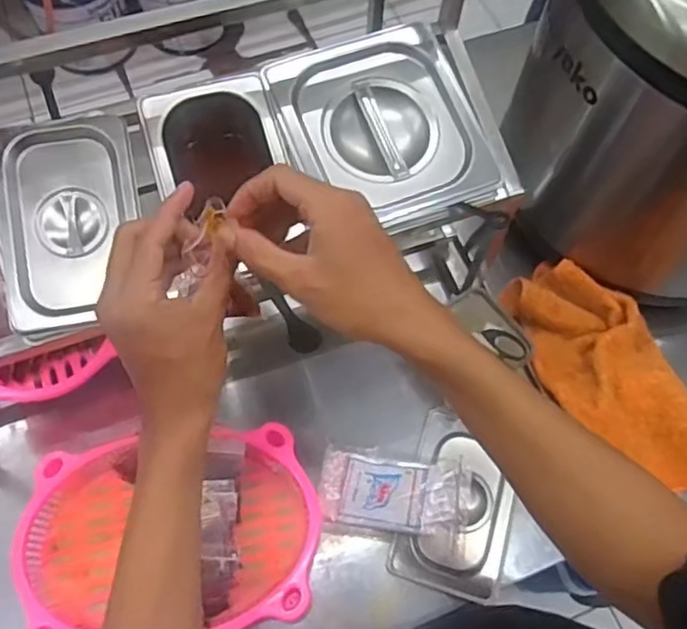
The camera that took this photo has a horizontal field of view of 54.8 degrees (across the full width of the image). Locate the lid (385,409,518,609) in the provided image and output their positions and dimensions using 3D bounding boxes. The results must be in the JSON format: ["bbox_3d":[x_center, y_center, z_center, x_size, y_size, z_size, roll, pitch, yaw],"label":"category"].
[{"bbox_3d":[0.120,0.196,0.685,0.107,0.027,0.171,17,68,5],"label":"lid"}]

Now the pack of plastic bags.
[{"bbox_3d":[0.052,0.184,0.685,0.150,0.025,0.077,5,67,-1],"label":"pack of plastic bags"}]

